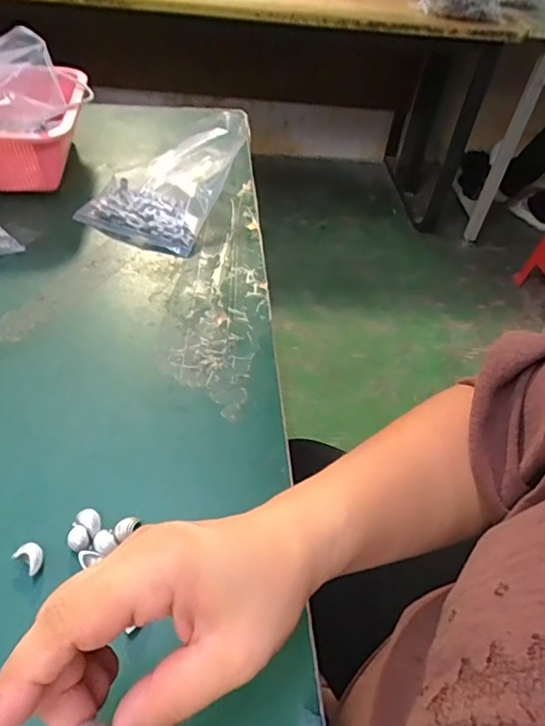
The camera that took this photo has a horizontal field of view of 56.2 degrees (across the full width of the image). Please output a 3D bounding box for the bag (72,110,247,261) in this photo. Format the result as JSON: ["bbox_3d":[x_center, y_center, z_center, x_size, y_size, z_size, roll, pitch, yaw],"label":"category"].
[{"bbox_3d":[-0.121,-0.216,0.579,0.138,0.082,0.176,18,47,12],"label":"bag"}]

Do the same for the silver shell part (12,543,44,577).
[{"bbox_3d":[-0.142,0.116,0.301,0.016,0.012,0.014,31,51,23],"label":"silver shell part"}]

